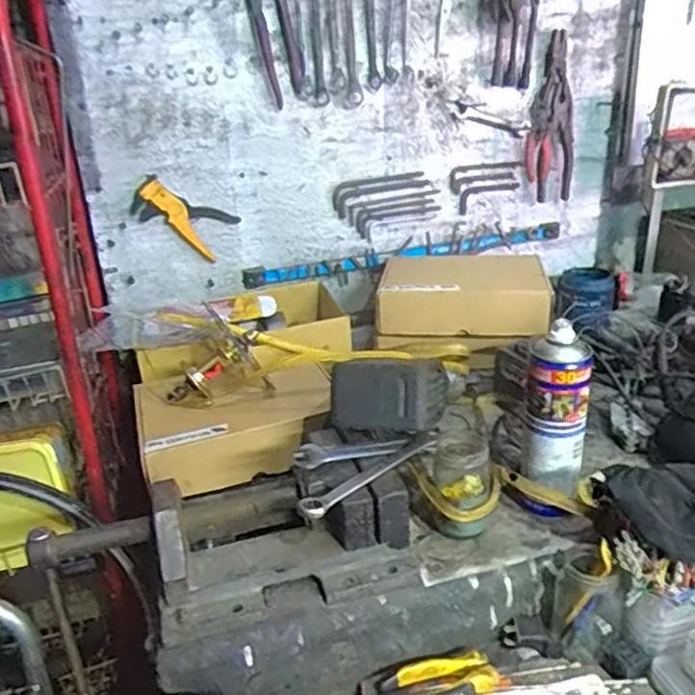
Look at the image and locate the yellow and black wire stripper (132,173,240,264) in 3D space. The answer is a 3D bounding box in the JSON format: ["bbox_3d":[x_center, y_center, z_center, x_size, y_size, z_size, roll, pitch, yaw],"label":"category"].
[{"bbox_3d":[-0.275,-0.218,1.106,0.166,0.084,0.030,25,7,-34],"label":"yellow and black wire stripper"}]

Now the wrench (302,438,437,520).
[{"bbox_3d":[0.026,0.127,0.676,0.183,0.018,0.025,-24,31,-37],"label":"wrench"}]

